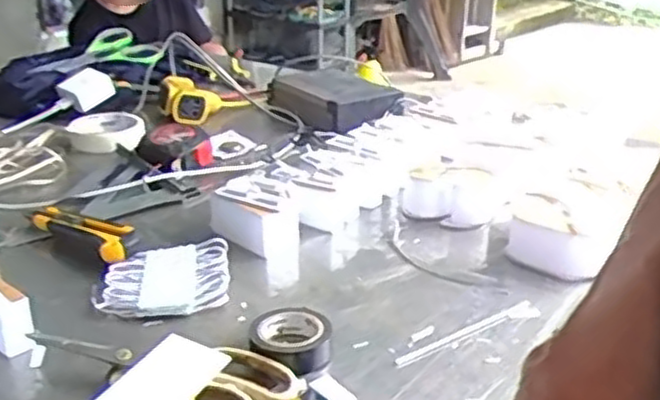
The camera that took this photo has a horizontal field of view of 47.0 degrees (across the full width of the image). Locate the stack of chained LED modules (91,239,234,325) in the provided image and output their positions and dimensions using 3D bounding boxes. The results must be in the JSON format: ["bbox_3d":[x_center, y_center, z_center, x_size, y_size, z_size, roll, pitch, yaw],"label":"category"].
[{"bbox_3d":[-0.138,0.067,0.635,0.106,0.021,0.100,-3,24,-8],"label":"stack of chained LED modules"}]

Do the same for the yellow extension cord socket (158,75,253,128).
[{"bbox_3d":[-0.178,-0.142,1.093,0.055,0.060,0.162,16,15,32],"label":"yellow extension cord socket"}]

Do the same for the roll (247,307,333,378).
[{"bbox_3d":[-0.029,0.102,0.553,0.061,0.022,0.061,0,23,0],"label":"roll"}]

